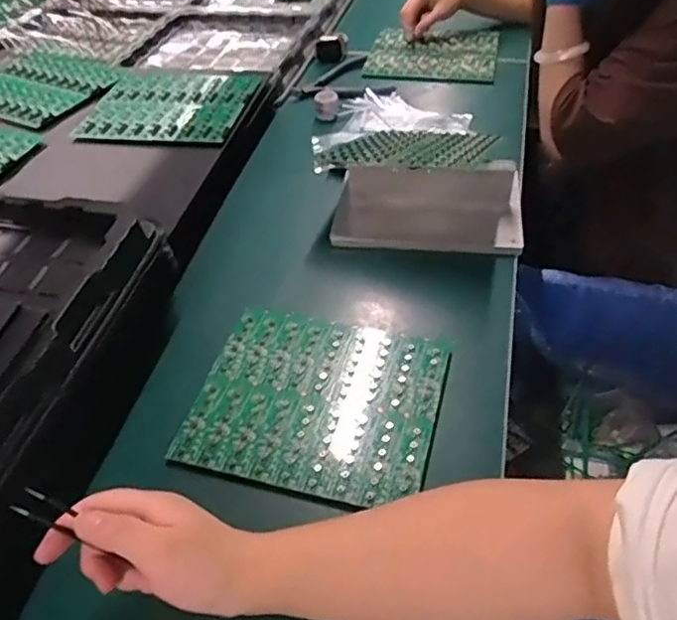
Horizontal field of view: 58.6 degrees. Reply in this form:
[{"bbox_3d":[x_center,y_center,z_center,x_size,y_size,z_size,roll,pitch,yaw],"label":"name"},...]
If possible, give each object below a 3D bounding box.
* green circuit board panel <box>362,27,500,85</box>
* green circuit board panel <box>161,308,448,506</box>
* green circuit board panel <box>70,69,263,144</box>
[{"bbox_3d":[0.147,-0.403,0.945,0.197,0.014,0.154,7,47,12],"label":"green circuit board panel"},{"bbox_3d":[-0.017,0.074,0.505,0.195,0.010,0.164,9,47,14],"label":"green circuit board panel"},{"bbox_3d":[-0.211,-0.263,0.768,0.199,0.008,0.173,6,47,12],"label":"green circuit board panel"}]

